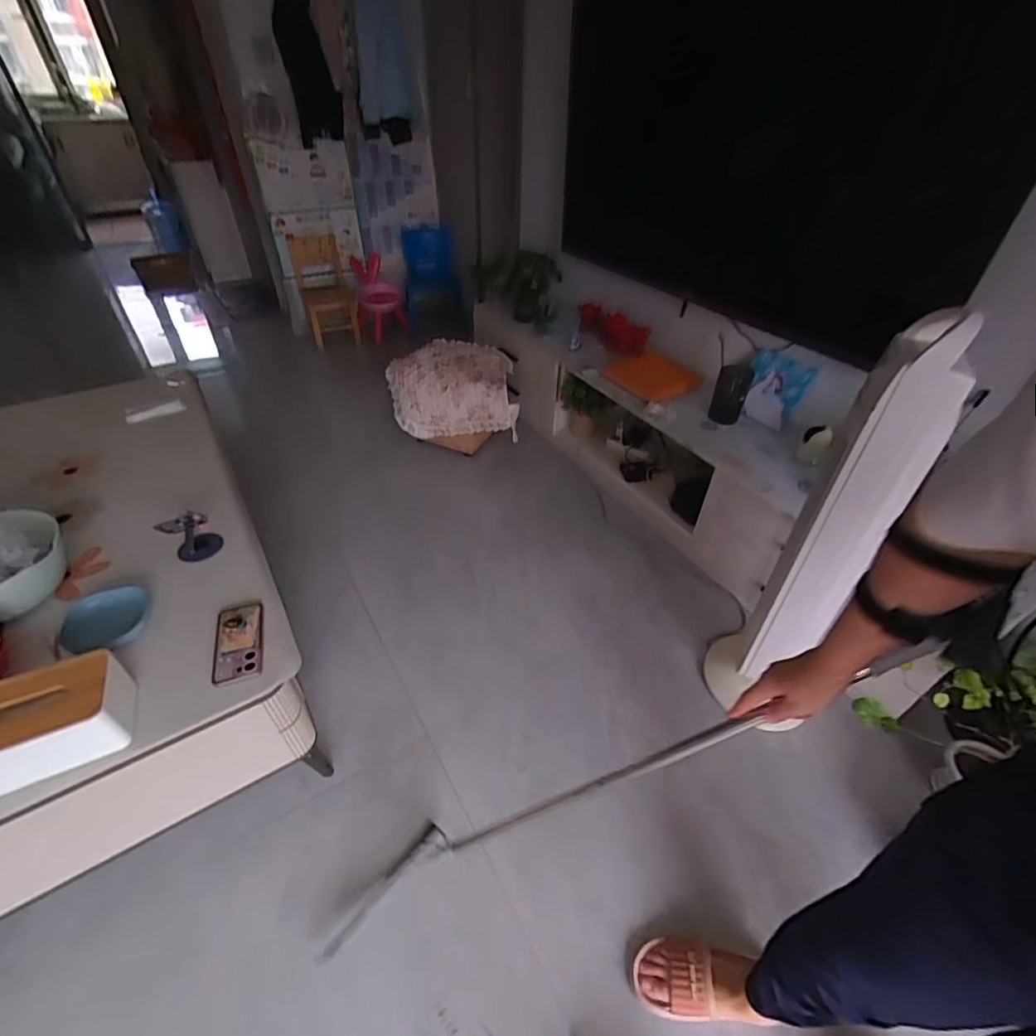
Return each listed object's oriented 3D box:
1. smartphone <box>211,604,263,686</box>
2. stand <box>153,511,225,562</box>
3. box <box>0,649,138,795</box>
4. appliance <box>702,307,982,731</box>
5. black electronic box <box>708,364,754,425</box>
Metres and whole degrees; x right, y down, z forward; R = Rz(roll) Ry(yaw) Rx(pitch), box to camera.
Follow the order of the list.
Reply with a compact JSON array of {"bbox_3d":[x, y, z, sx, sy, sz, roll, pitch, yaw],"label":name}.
[{"bbox_3d":[-0.506,0.221,0.910,0.080,0.015,0.165,-13,42,-15],"label":"smartphone"},{"bbox_3d":[-0.706,0.032,1.085,0.108,0.091,0.097,32,49,31],"label":"stand"},{"bbox_3d":[-0.705,0.299,0.742,0.217,0.100,0.135,-19,44,-22],"label":"box"},{"bbox_3d":[0.623,0.080,1.056,0.207,0.944,0.201,23,45,24],"label":"appliance"},{"bbox_3d":[0.654,-0.380,1.556,0.095,0.176,0.025,15,18,10],"label":"black electronic box"}]

